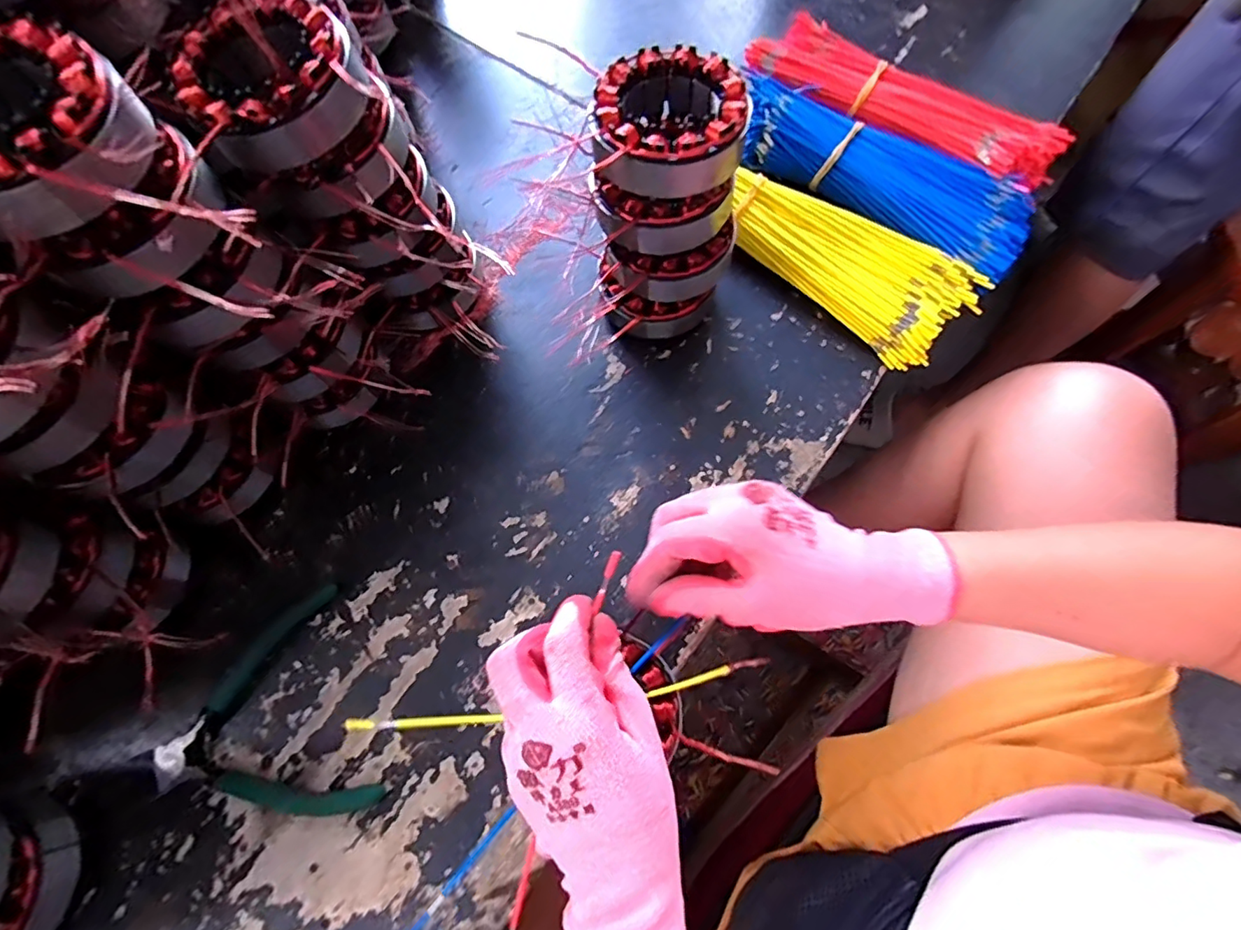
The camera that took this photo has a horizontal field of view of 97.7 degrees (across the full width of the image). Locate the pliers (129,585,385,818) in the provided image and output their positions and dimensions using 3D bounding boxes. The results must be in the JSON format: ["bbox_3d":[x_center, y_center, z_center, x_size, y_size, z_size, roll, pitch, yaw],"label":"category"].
[{"bbox_3d":[-0.226,0.161,0.331,0.128,0.008,0.133,-21,73,-8],"label":"pliers"}]

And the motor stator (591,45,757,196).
[{"bbox_3d":[0.025,-0.191,0.306,0.088,0.035,0.087,0,71,-1],"label":"motor stator"}]

